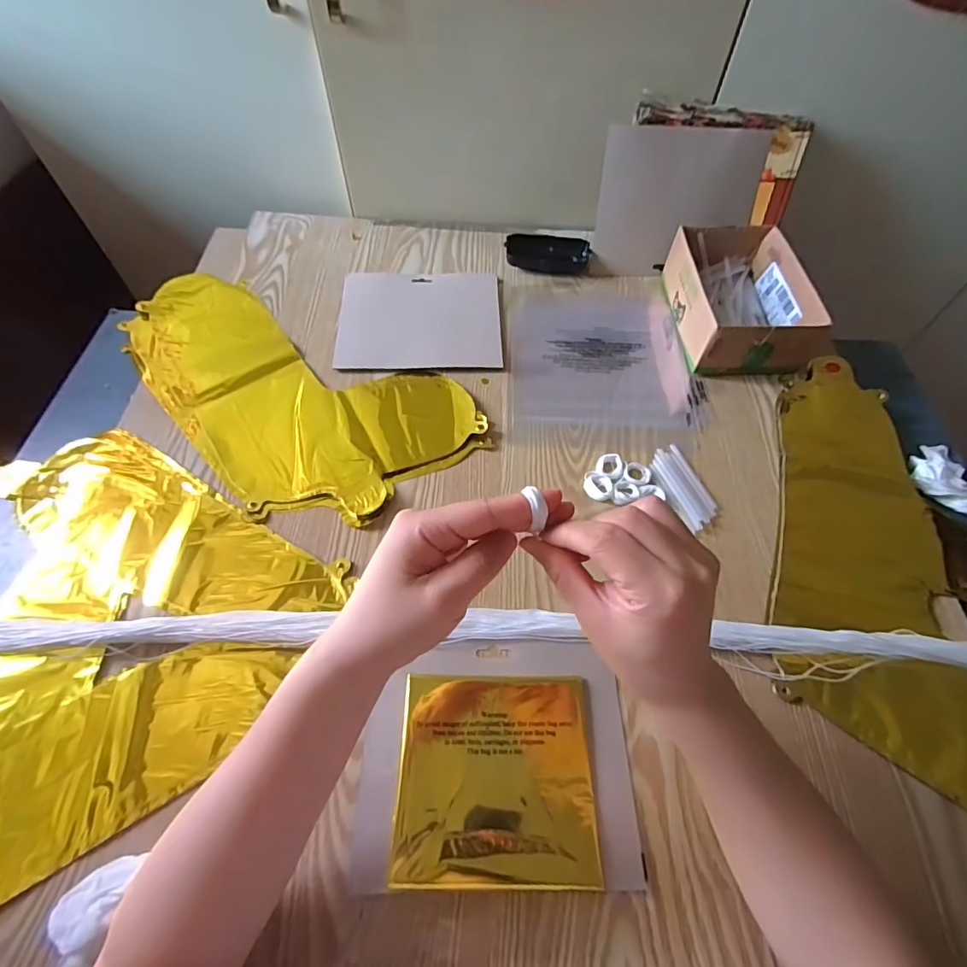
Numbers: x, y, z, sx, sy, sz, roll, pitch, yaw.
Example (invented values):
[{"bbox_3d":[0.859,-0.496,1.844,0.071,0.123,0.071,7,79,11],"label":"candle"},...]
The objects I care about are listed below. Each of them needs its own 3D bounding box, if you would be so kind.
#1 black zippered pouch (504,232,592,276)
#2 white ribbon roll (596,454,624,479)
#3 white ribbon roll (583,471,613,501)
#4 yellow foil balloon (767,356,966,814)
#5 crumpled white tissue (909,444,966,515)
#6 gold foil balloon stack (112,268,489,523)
[{"bbox_3d":[0.084,-0.305,0.668,0.106,0.029,0.055,-2,58,-3],"label":"black zippered pouch"},{"bbox_3d":[0.125,-0.016,0.499,0.026,0.010,0.030,22,60,12],"label":"white ribbon roll"},{"bbox_3d":[0.110,0.003,0.487,0.029,0.009,0.024,24,60,13],"label":"white ribbon roll"},{"bbox_3d":[0.371,0.053,0.460,0.197,0.013,0.411,15,58,8],"label":"yellow foil balloon"},{"bbox_3d":[0.466,-0.010,0.516,0.060,0.023,0.083,3,57,0],"label":"crumpled white tissue"},{"bbox_3d":[-0.216,-0.120,0.556,0.235,0.011,0.410,-38,66,-23],"label":"gold foil balloon stack"}]

